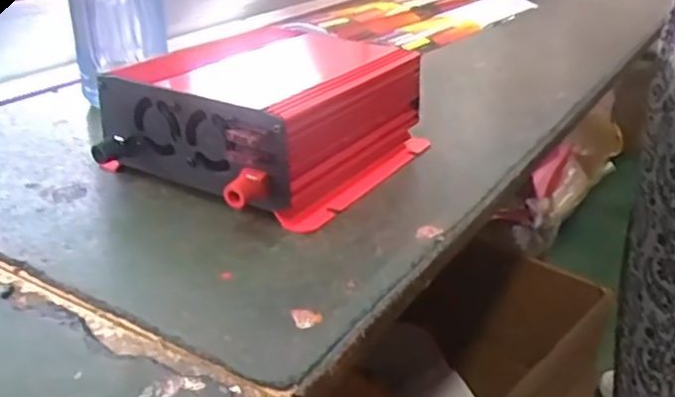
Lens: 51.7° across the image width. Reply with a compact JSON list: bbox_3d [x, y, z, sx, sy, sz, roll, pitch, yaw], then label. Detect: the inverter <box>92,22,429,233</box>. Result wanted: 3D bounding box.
[{"bbox_3d":[-0.043,-0.055,0.468,0.145,0.071,0.188,17,30,28],"label":"inverter"}]

